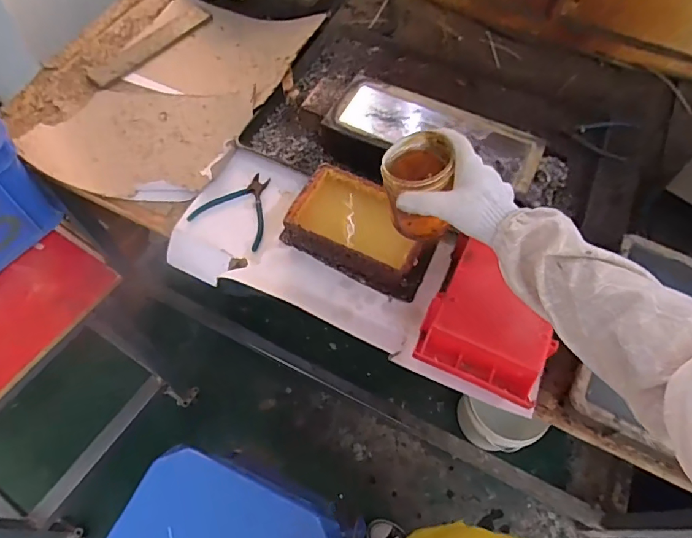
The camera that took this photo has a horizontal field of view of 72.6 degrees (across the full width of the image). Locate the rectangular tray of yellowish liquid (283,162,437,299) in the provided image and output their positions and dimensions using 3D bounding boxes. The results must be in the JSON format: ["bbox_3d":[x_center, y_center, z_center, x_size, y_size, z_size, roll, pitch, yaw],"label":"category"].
[{"bbox_3d":[0.028,-0.063,0.732,0.224,0.062,0.139,25,64,14],"label":"rectangular tray of yellowish liquid"}]

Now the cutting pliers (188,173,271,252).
[{"bbox_3d":[-0.174,-0.109,0.793,0.129,0.010,0.135,22,63,12],"label":"cutting pliers"}]

